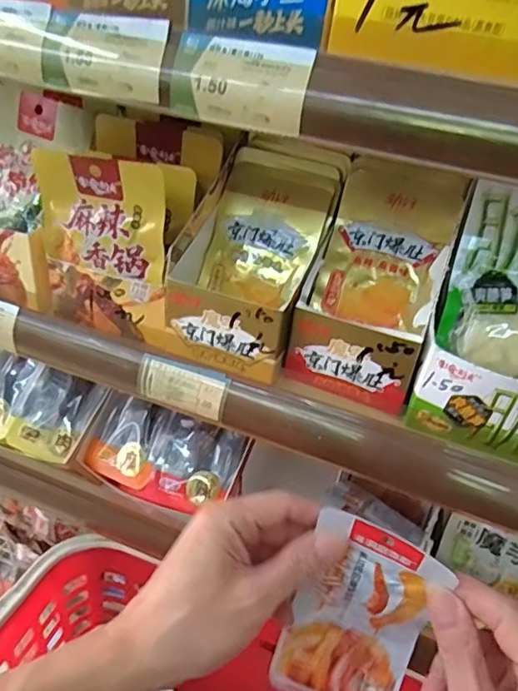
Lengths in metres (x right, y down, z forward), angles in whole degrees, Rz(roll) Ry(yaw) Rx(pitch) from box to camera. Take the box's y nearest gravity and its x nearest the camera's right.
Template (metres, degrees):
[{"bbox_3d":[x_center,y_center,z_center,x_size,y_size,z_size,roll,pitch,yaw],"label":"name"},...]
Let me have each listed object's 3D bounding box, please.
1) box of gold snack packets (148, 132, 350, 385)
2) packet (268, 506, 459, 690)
[{"bbox_3d":[-0.002,-0.068,0.391,0.091,0.121,0.125,18,37,14],"label":"box of gold snack packets"},{"bbox_3d":[0.059,0.165,0.328,0.076,0.145,0.031,21,29,14],"label":"packet"}]

